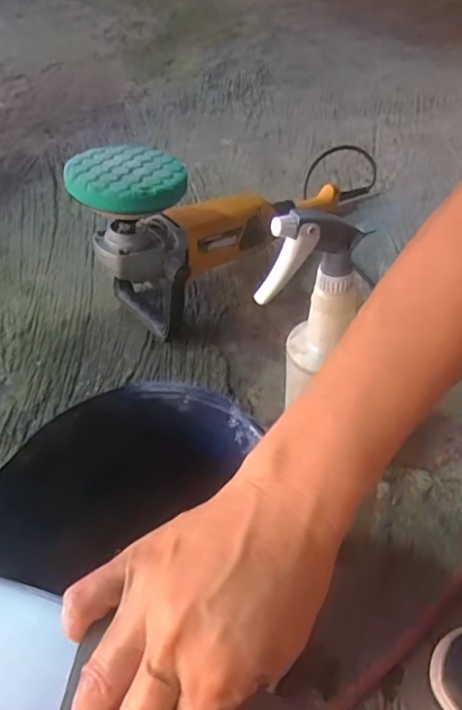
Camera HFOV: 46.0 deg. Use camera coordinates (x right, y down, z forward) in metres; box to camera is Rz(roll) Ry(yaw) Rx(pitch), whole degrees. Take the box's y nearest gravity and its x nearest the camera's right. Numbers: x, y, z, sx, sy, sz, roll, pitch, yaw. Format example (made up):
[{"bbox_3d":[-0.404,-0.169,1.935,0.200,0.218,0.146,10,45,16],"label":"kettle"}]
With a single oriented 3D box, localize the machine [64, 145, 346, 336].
[{"bbox_3d":[-0.006,-0.215,0.764,0.421,0.245,0.129,-37,58,-25],"label":"machine"}]

